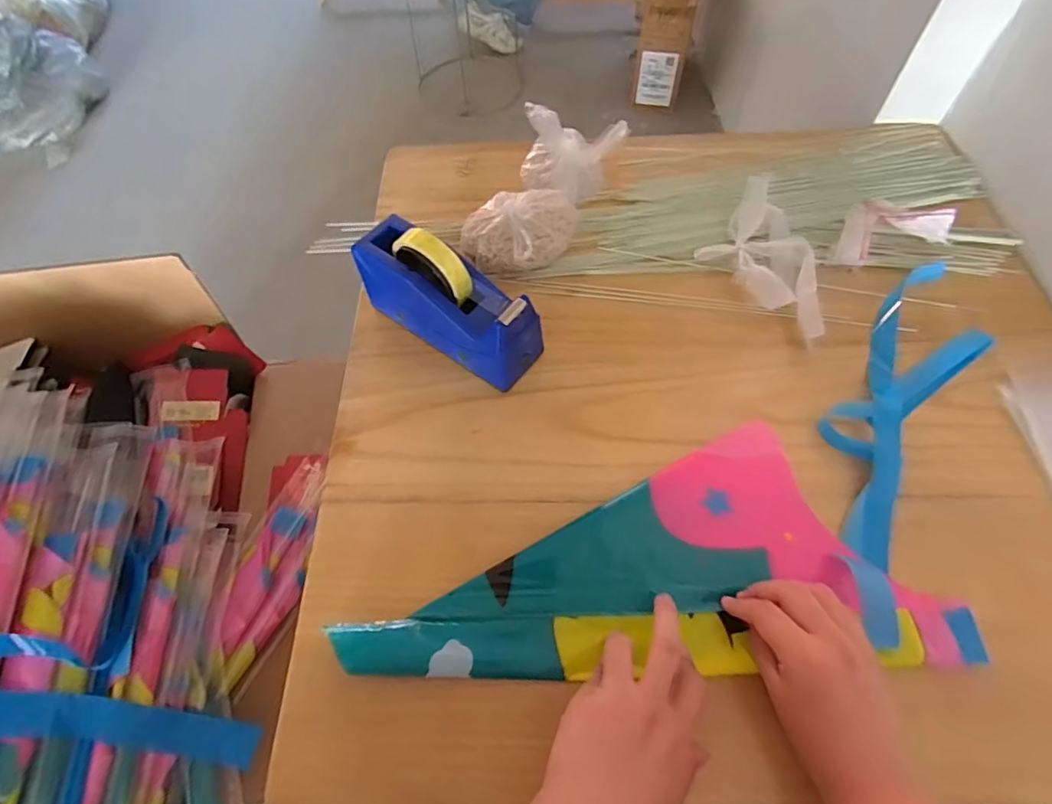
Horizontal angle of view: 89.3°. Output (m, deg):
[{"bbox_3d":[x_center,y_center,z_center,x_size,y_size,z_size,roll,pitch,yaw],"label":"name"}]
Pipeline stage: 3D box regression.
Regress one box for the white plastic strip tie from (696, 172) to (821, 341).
[{"bbox_3d":[0.291,-0.165,0.612,0.118,0.049,0.183,-32,64,-16],"label":"white plastic strip tie"}]

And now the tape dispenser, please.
[{"bbox_3d":[-0.084,-0.110,0.559,0.203,0.117,0.069,33,66,19],"label":"tape dispenser"}]

